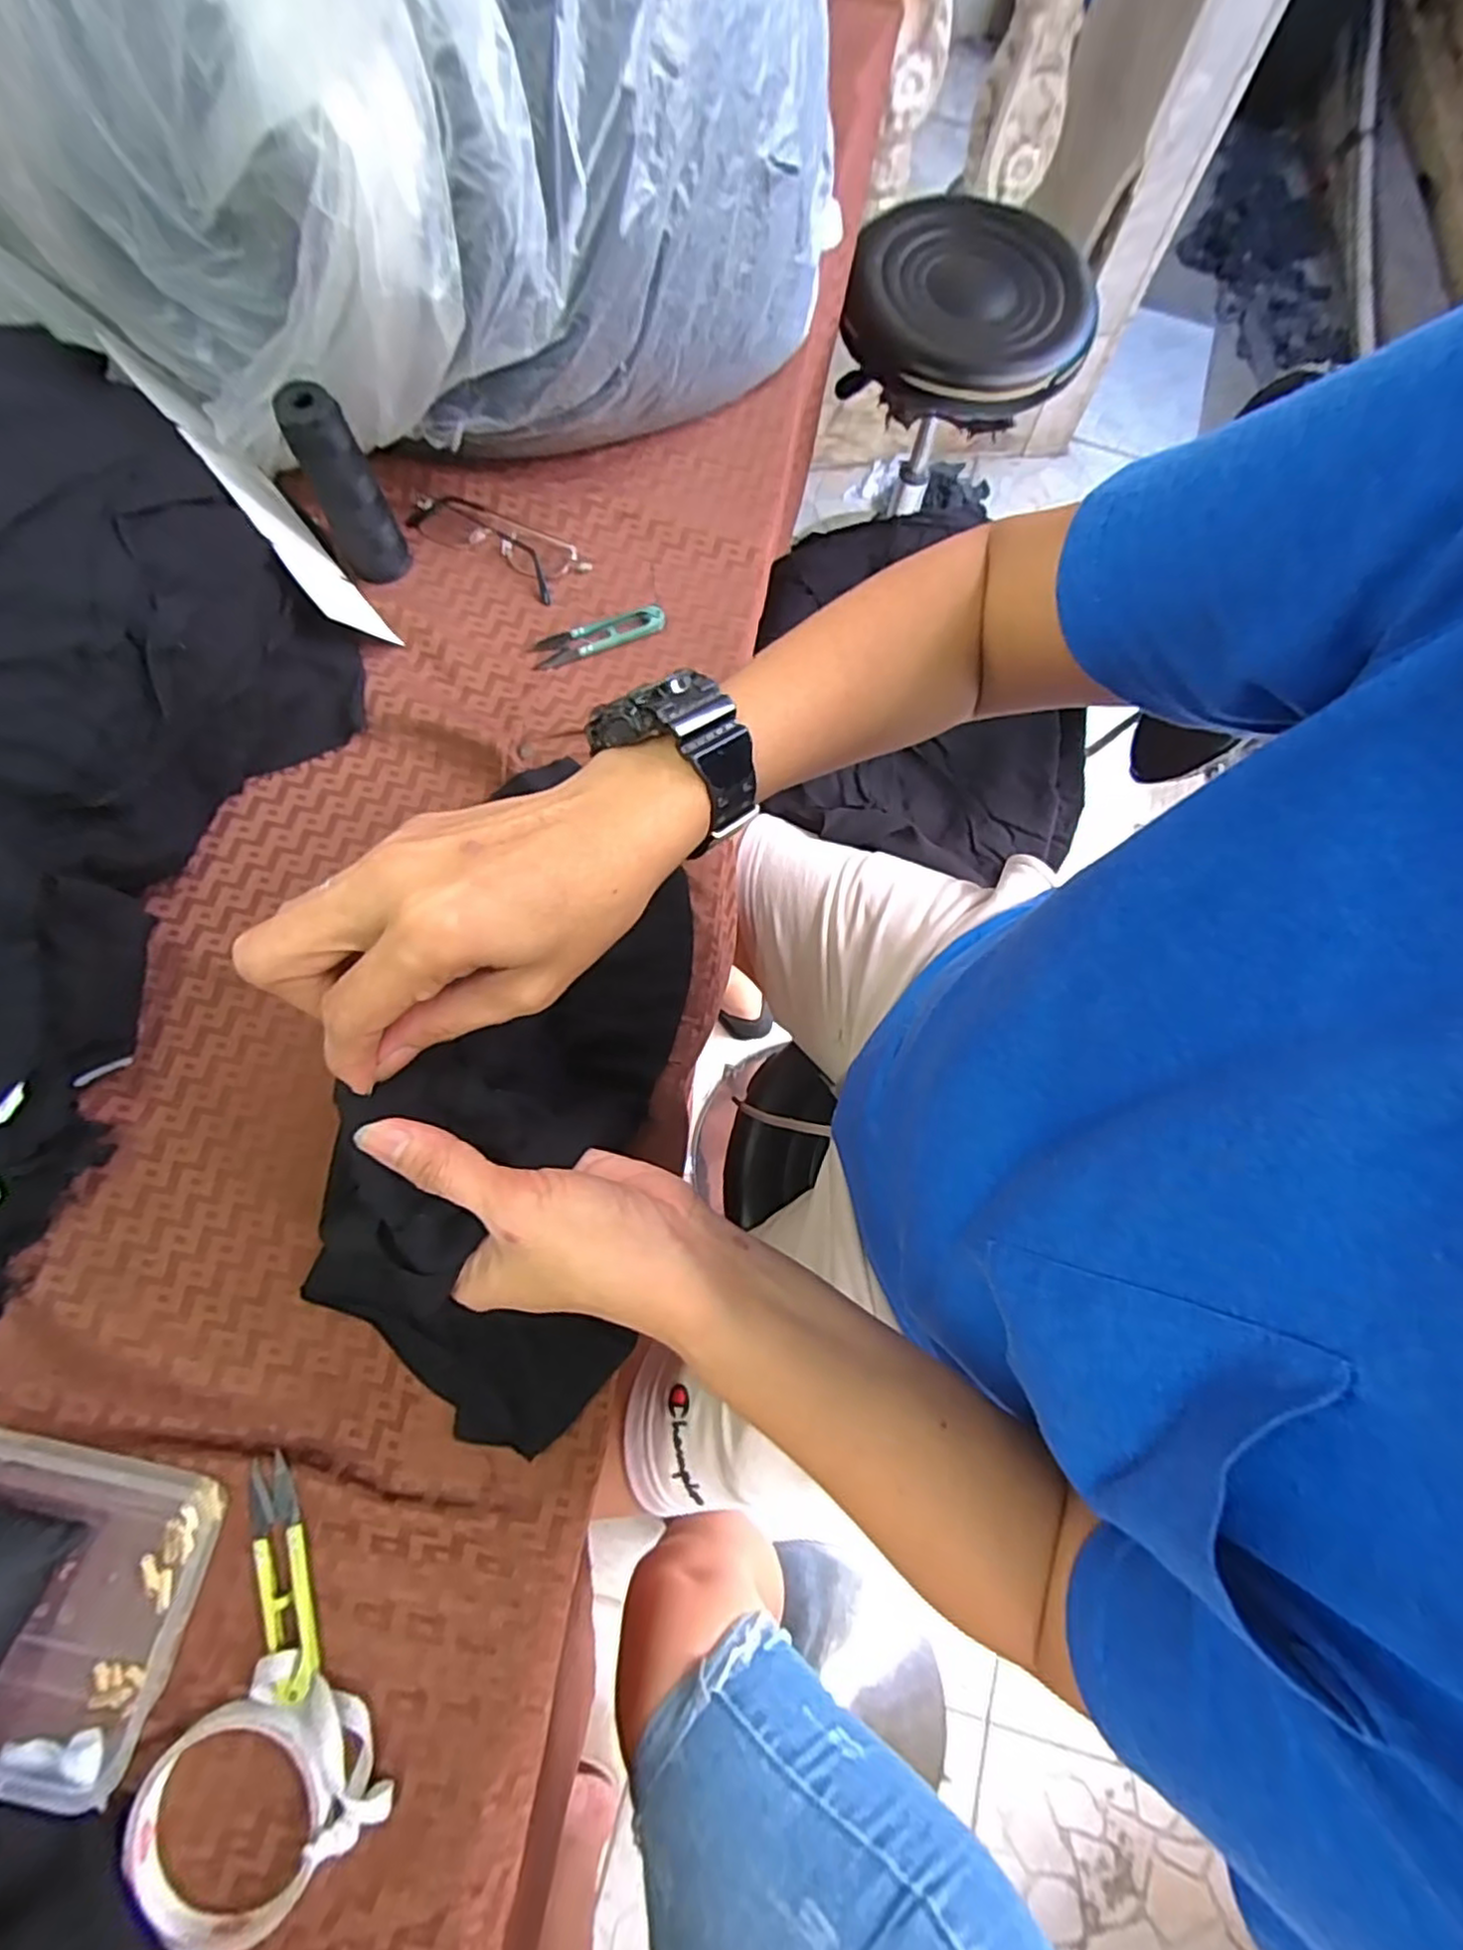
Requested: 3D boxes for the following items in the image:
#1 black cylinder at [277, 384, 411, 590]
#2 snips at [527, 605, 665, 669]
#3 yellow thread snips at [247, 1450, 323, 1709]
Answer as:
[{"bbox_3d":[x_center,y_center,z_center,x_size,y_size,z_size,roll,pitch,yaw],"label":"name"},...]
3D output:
[{"bbox_3d":[-0.257,-0.320,0.460,0.043,0.112,0.035,-23,77,-7],"label":"black cylinder"},{"bbox_3d":[-0.098,-0.251,0.511,0.101,0.007,0.024,-23,78,-8],"label":"snips"},{"bbox_3d":[-0.220,0.292,0.338,0.022,0.011,0.099,-19,77,-6],"label":"yellow thread snips"}]

